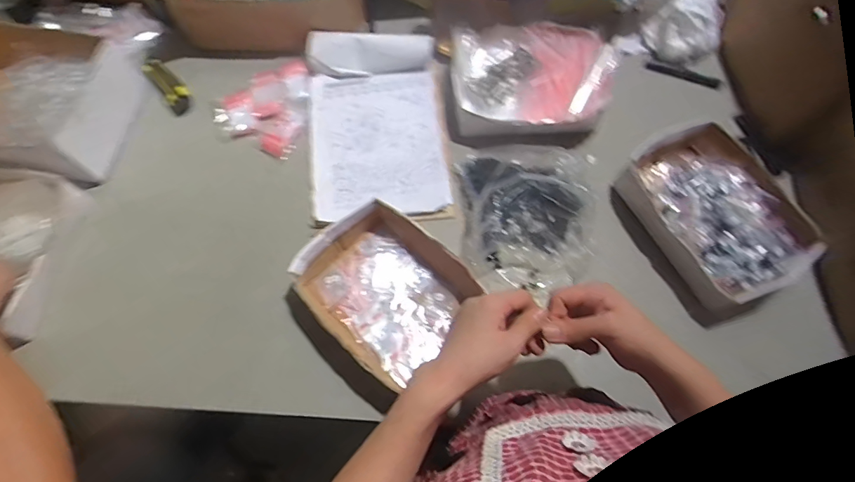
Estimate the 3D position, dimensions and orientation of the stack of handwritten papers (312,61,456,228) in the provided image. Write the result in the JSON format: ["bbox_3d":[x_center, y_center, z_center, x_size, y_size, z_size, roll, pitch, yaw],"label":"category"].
[{"bbox_3d":[-0.078,-0.161,0.744,0.221,0.016,0.290,-6,67,-1],"label":"stack of handwritten papers"}]

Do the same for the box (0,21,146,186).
[{"bbox_3d":[-0.700,-0.232,0.728,0.378,0.121,0.247,5,68,3],"label":"box"}]

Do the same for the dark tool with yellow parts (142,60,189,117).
[{"bbox_3d":[-0.467,-0.283,0.801,0.042,0.015,0.146,-38,71,-13],"label":"dark tool with yellow parts"}]

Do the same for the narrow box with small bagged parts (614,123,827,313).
[{"bbox_3d":[0.413,-0.046,0.653,0.180,0.080,0.254,-27,69,-9],"label":"narrow box with small bagged parts"}]

